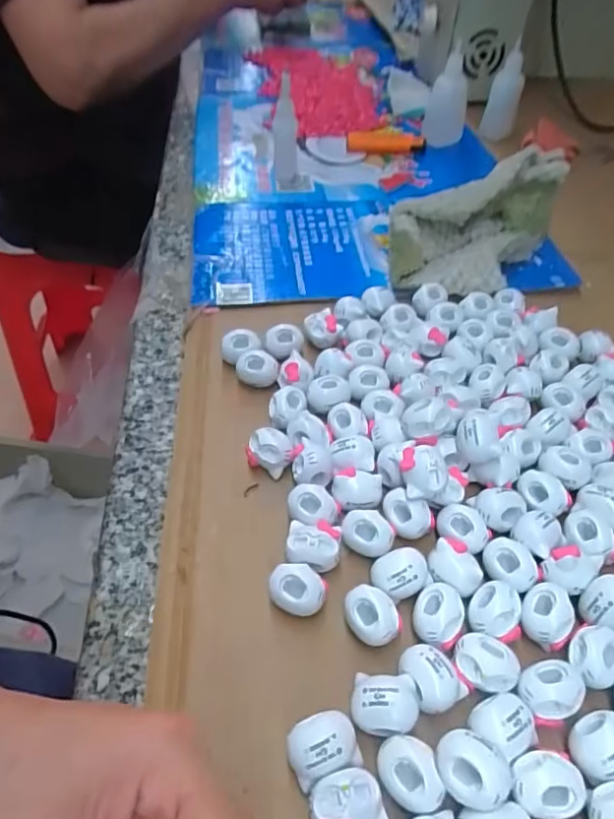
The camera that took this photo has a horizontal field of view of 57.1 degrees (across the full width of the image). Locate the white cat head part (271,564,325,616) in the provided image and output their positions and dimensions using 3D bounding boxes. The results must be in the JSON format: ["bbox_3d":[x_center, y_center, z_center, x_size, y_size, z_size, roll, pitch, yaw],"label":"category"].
[{"bbox_3d":[-0.004,0.082,0.253,0.024,0.017,0.019,-6,48,0],"label":"white cat head part"}]

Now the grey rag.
[{"bbox_3d":[0.123,-0.137,0.411,0.119,0.066,0.091,7,50,6],"label":"grey rag"}]

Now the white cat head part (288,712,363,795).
[{"bbox_3d":[0.006,0.127,0.212,0.026,0.016,0.020,-18,49,-11],"label":"white cat head part"}]

